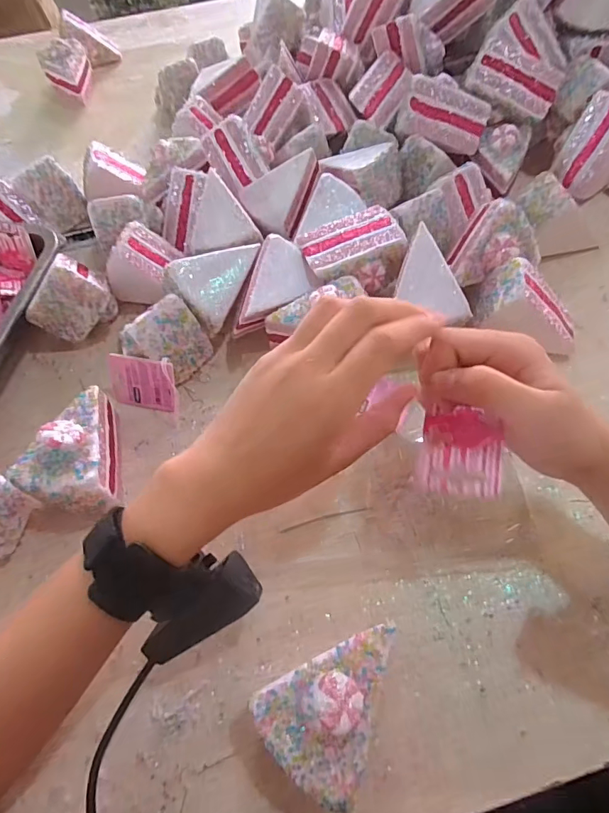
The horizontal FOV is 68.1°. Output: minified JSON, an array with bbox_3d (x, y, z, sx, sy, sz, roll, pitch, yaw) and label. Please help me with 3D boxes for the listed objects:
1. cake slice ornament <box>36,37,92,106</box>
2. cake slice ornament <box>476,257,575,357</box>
[{"bbox_3d":[-0.346,-0.495,0.666,0.068,0.063,0.077,-26,61,-9],"label":"cake slice ornament"},{"bbox_3d":[0.191,-0.078,0.377,0.089,0.063,0.060,11,61,10],"label":"cake slice ornament"}]

